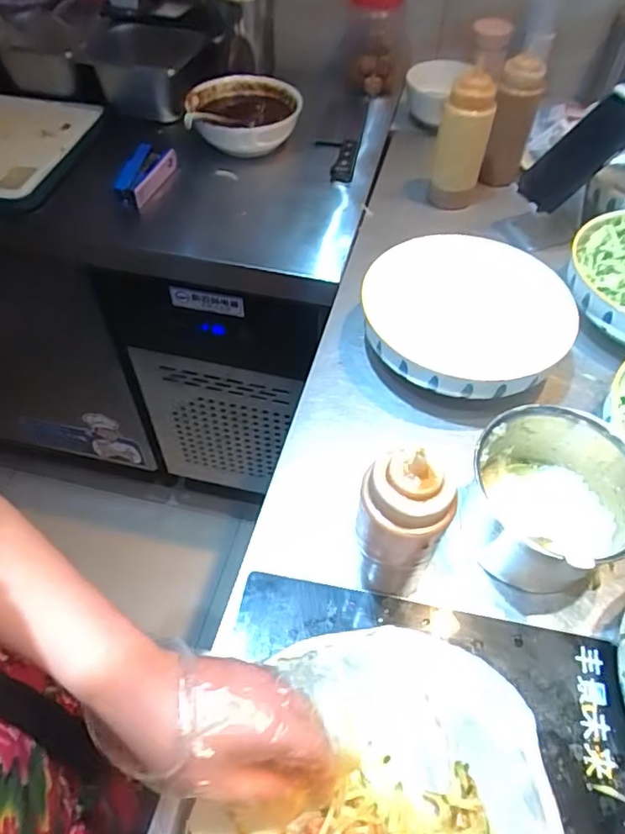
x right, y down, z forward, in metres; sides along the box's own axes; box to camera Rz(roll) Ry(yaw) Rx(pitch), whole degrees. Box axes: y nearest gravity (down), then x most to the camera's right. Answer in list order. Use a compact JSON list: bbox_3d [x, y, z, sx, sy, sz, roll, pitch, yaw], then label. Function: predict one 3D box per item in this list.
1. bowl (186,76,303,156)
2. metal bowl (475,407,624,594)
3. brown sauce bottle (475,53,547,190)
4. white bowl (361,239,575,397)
[{"bbox_3d":[-0.109,-0.482,0.929,0.177,0.067,0.183,1,52,-2],"label":"bowl"},{"bbox_3d":[0.207,0.071,0.496,0.126,0.103,0.127,1,52,-2],"label":"metal bowl"},{"bbox_3d":[0.286,-0.428,0.837,0.064,0.160,0.054,22,55,13],"label":"brown sauce bottle"},{"bbox_3d":[0.171,-0.107,0.646,0.228,0.068,0.228,1,52,-2],"label":"white bowl"}]

